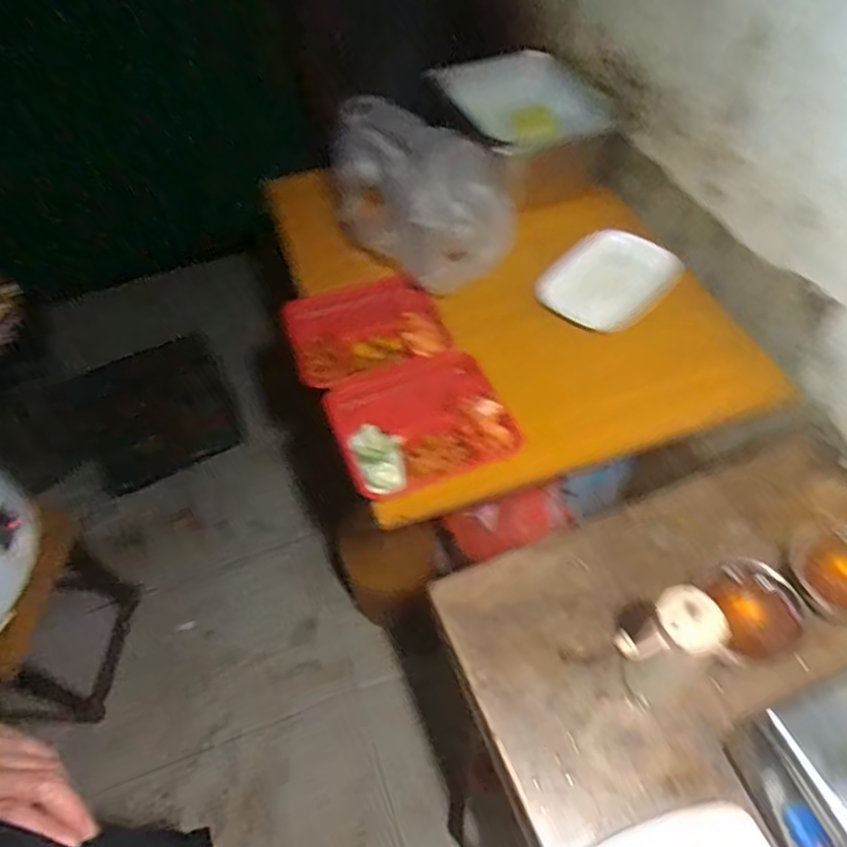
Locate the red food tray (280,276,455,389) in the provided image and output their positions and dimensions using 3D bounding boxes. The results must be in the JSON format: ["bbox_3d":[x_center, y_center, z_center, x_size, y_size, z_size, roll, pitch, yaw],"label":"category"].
[{"bbox_3d":[-0.088,-0.148,0.972,0.227,0.036,0.189,-14,54,-7],"label":"red food tray"}]

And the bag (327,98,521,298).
[{"bbox_3d":[-0.007,-0.364,0.992,0.168,0.237,0.247,-39,60,-23],"label":"bag"}]

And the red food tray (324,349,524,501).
[{"bbox_3d":[-0.004,-0.001,0.877,0.222,0.050,0.197,-21,52,-10],"label":"red food tray"}]

